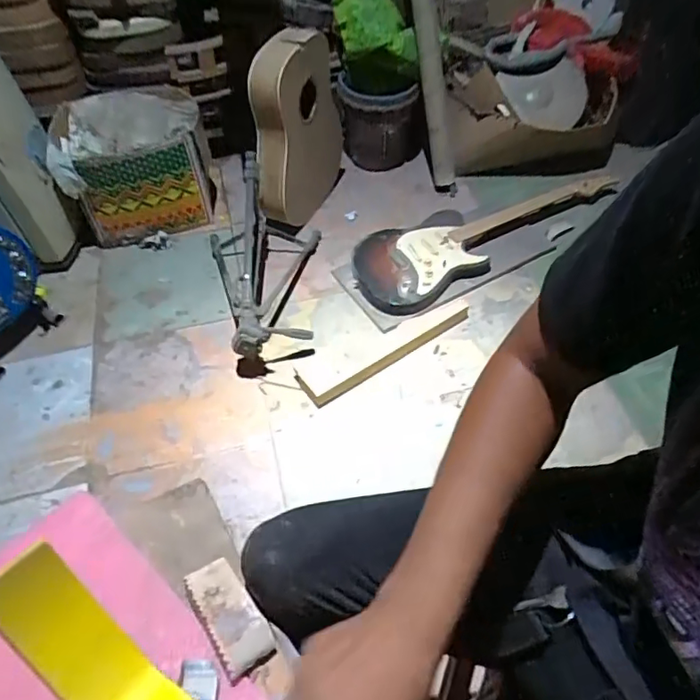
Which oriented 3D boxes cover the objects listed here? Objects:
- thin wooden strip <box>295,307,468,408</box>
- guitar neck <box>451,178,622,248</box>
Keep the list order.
[{"bbox_3d":[0.094,-0.009,1.385,0.479,0.029,0.106,-28,55,-21],"label":"thin wooden strip"},{"bbox_3d":[0.574,-0.434,1.672,0.628,0.043,0.082,-22,53,-17],"label":"guitar neck"}]

